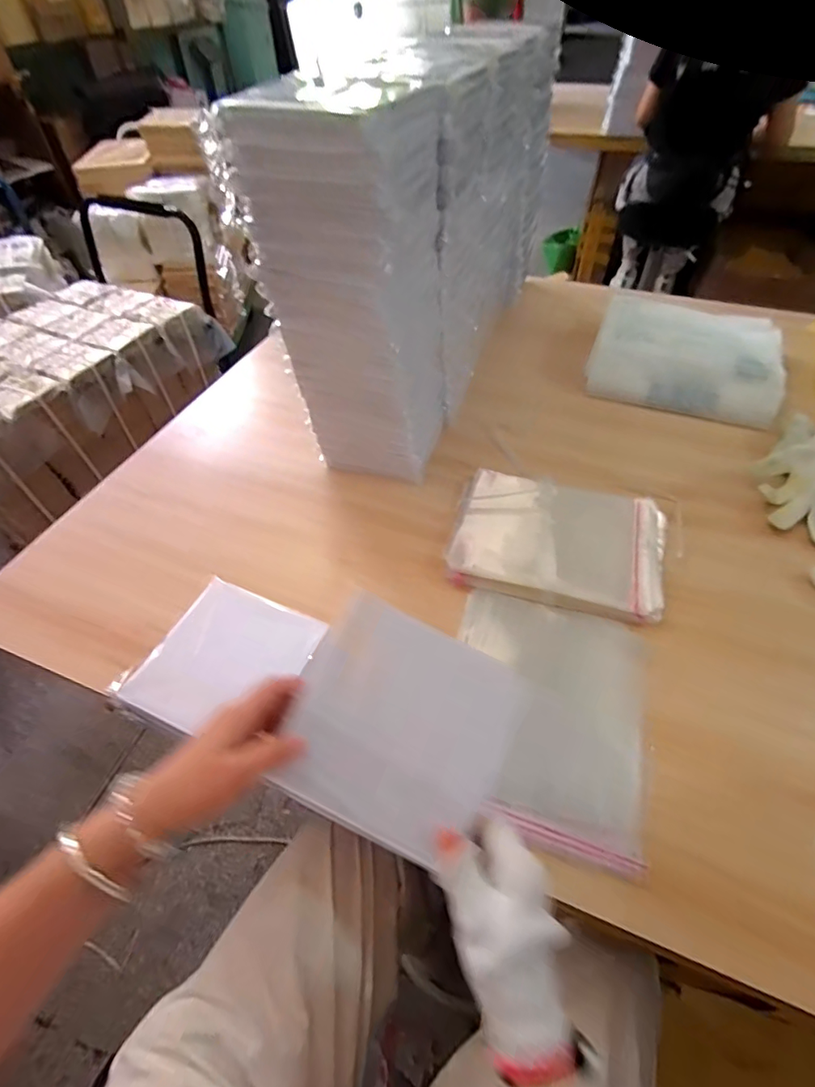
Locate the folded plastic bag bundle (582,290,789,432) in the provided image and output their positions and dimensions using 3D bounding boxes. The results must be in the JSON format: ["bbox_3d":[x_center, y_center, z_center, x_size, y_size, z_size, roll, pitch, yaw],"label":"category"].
[{"bbox_3d":[0.497,-0.342,0.877,0.306,0.064,0.290,18,53,16],"label":"folded plastic bag bundle"}]

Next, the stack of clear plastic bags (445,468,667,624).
[{"bbox_3d":[0.198,-0.009,0.642,0.264,0.020,0.197,13,52,12],"label":"stack of clear plastic bags"}]

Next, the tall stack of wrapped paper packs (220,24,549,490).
[{"bbox_3d":[0.047,-0.480,0.767,0.179,0.410,0.715,17,53,14],"label":"tall stack of wrapped paper packs"}]

